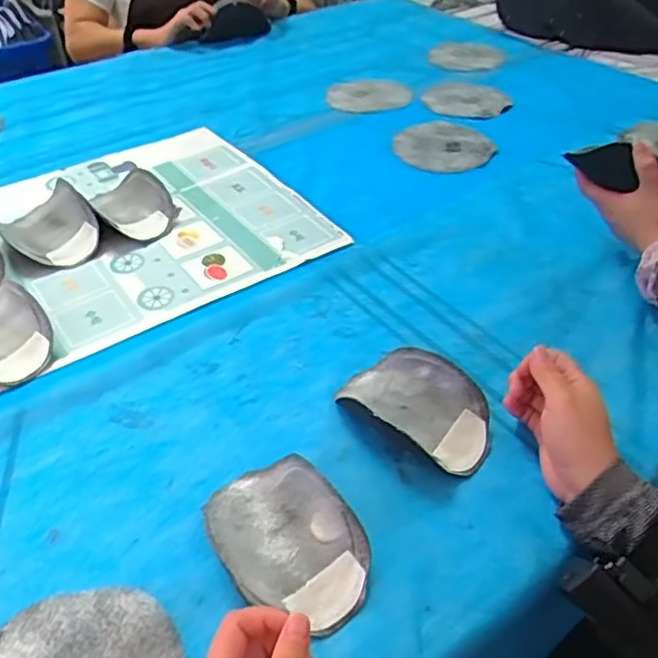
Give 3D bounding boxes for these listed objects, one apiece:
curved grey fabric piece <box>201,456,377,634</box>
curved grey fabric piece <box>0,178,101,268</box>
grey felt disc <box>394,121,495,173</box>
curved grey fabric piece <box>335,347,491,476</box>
[{"bbox_3d":[-0.036,0.151,0.489,0.093,0.043,0.142,-28,49,-27],"label":"curved grey fabric piece"},{"bbox_3d":[-0.336,-0.122,0.790,0.097,0.052,0.115,-30,49,-28],"label":"curved grey fabric piece"},{"bbox_3d":[0.170,-0.283,1.018,0.147,0.012,0.163,-15,44,-16],"label":"grey felt disc"},{"bbox_3d":[0.078,0.062,0.588,0.139,0.037,0.083,21,46,23],"label":"curved grey fabric piece"}]

